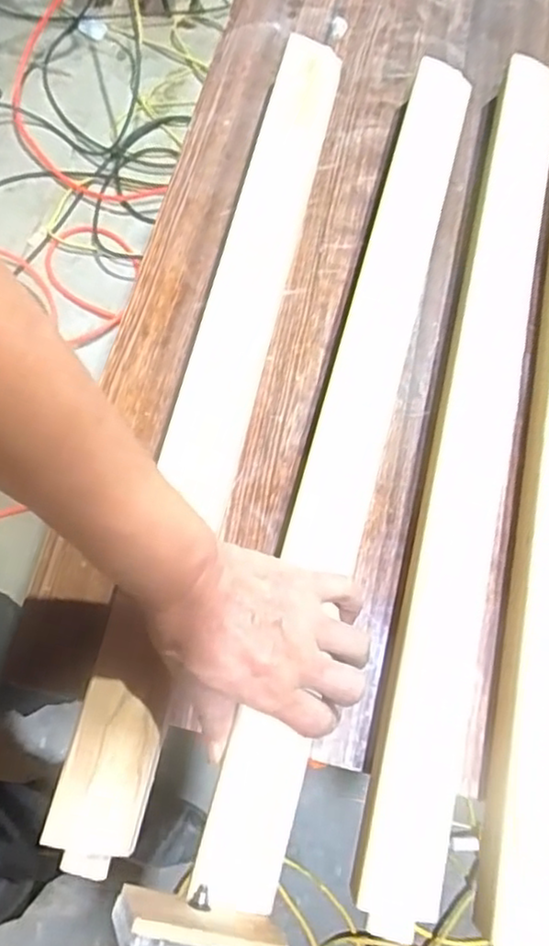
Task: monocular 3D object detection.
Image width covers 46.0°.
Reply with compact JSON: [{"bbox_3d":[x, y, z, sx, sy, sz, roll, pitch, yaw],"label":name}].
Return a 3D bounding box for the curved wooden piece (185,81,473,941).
[{"bbox_3d":[0.061,-0.047,0.488,0.055,0.046,0.674,14,71,8],"label":"curved wooden piece"}]

